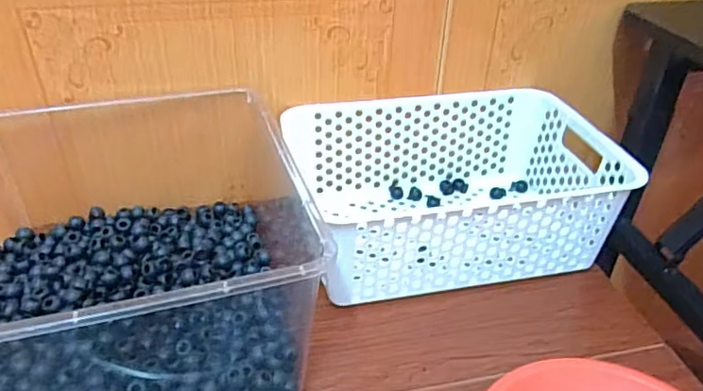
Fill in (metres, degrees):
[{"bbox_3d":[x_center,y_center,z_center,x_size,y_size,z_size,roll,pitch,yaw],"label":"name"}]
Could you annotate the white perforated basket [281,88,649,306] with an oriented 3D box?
[{"bbox_3d":[0.097,-0.005,0.572,0.292,0.113,0.201,-5,36,-12],"label":"white perforated basket"}]

